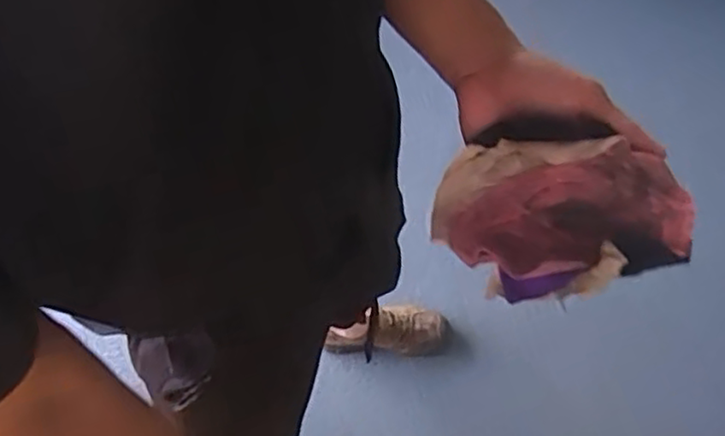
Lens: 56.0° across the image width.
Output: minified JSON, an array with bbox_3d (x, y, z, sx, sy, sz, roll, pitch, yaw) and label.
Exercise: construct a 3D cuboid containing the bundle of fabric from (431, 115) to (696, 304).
[{"bbox_3d":[0.128,-0.004,0.469,0.133,0.070,0.149,-37,68,-15],"label":"bundle of fabric"}]

